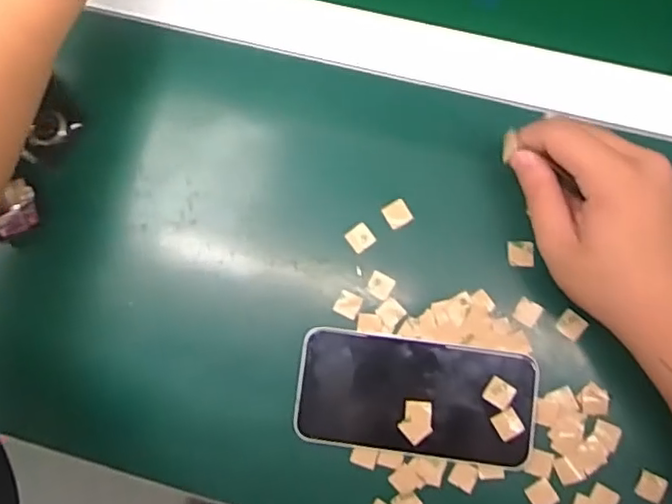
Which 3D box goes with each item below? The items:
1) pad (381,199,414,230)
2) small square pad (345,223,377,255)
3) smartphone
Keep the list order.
[{"bbox_3d":[0.040,-0.025,0.416,0.016,0.005,0.017,-31,82,2],"label":"pad"},{"bbox_3d":[0.016,-0.009,0.414,0.016,0.004,0.016,-37,81,1],"label":"small square pad"},{"bbox_3d":[0.050,0.091,0.395,0.146,0.012,0.071,7,84,6],"label":"smartphone"}]

